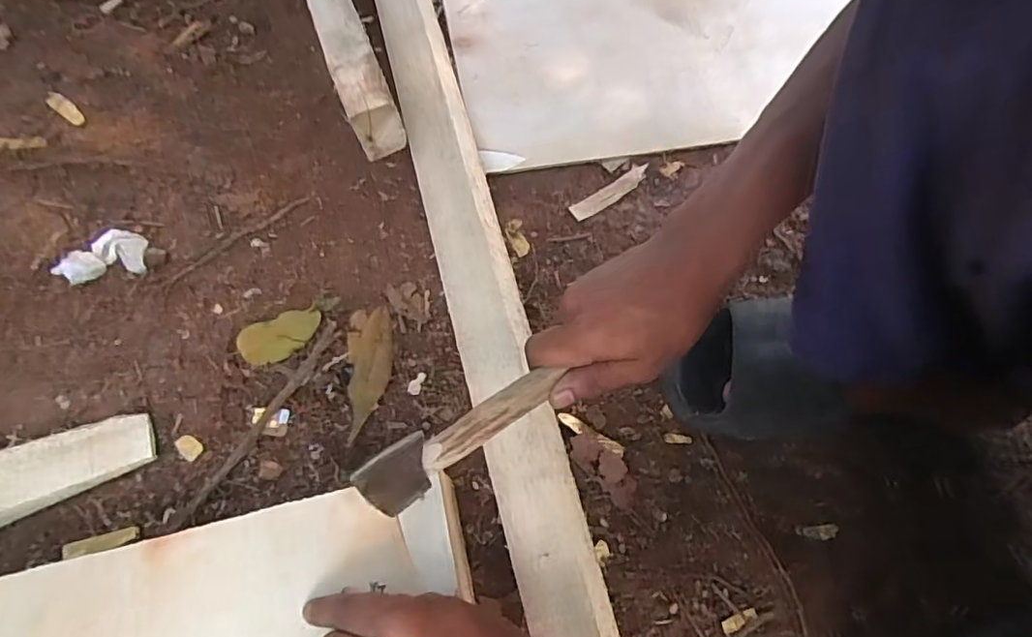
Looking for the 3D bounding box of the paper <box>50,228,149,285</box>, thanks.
[{"bbox_3d":[-0.389,-0.059,0.554,0.077,0.024,0.043,-14,65,-9],"label":"paper"}]

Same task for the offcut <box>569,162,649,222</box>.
[{"bbox_3d":[0.098,-0.130,0.600,0.097,0.004,0.022,-33,70,-17],"label":"offcut"}]

